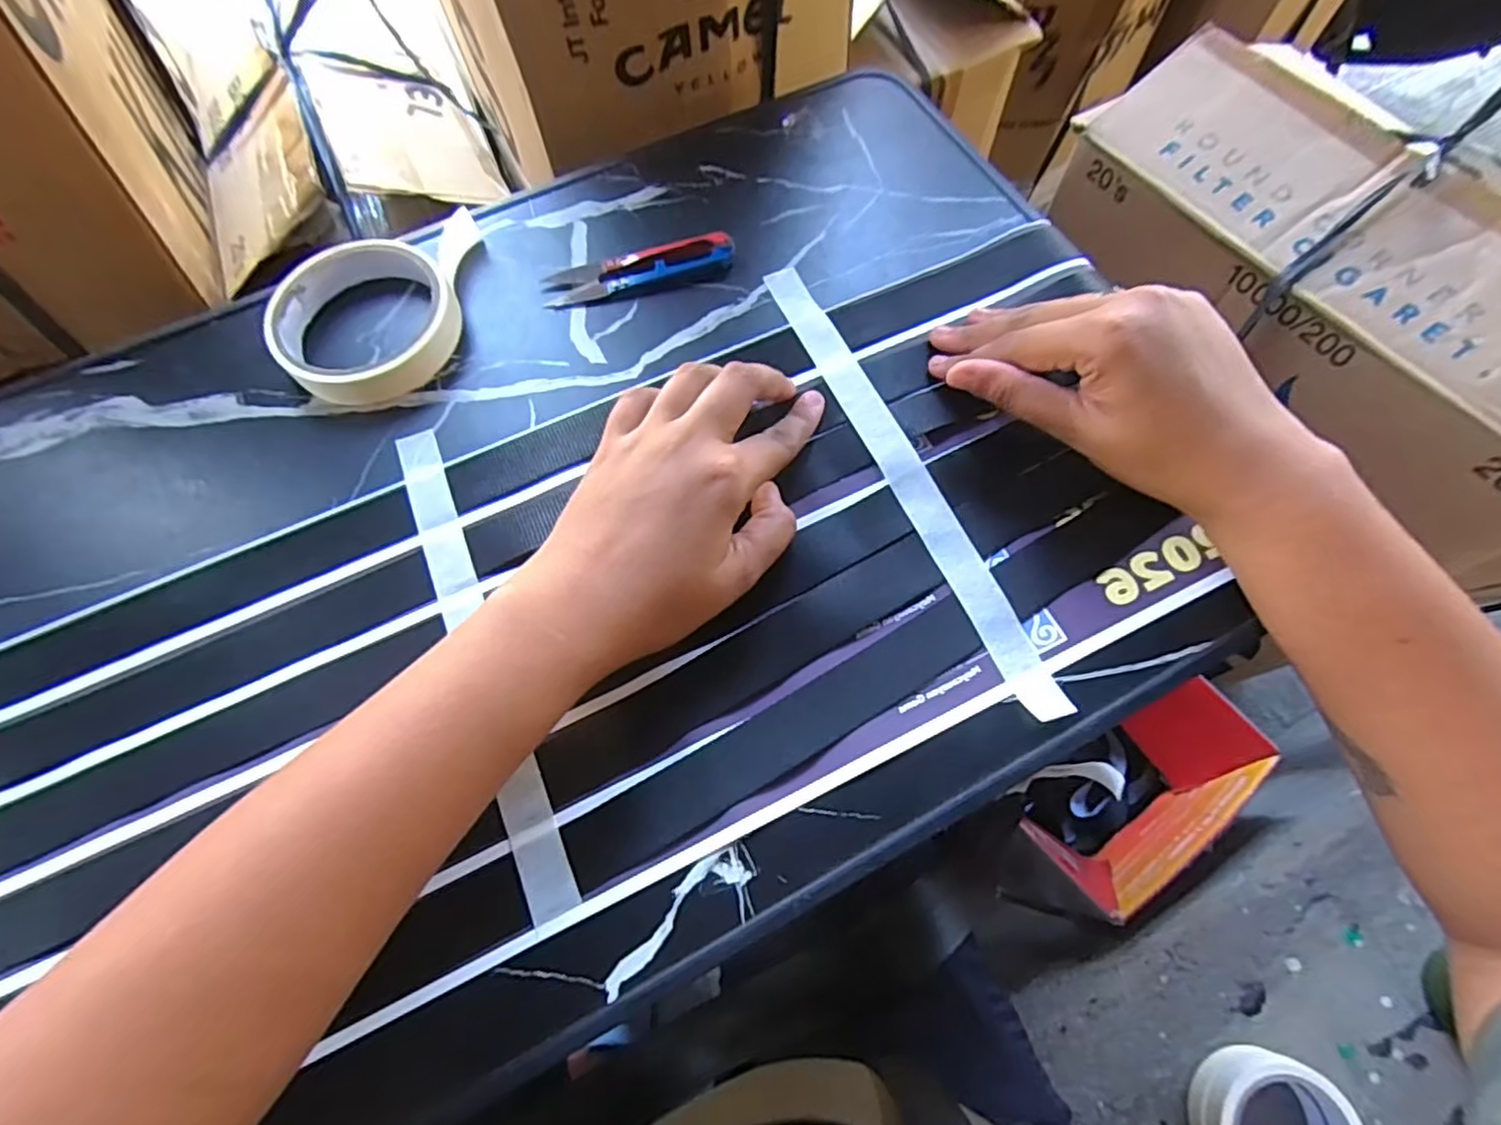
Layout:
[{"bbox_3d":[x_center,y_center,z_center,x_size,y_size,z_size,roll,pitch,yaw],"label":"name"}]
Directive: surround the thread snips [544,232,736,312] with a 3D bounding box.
[{"bbox_3d":[-0.059,-0.157,0.360,0.101,0.008,0.025,-16,72,-5],"label":"thread snips"}]

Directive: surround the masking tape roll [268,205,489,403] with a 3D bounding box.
[{"bbox_3d":[-0.199,-0.138,0.359,0.085,0.024,0.119,6,71,2],"label":"masking tape roll"}]

